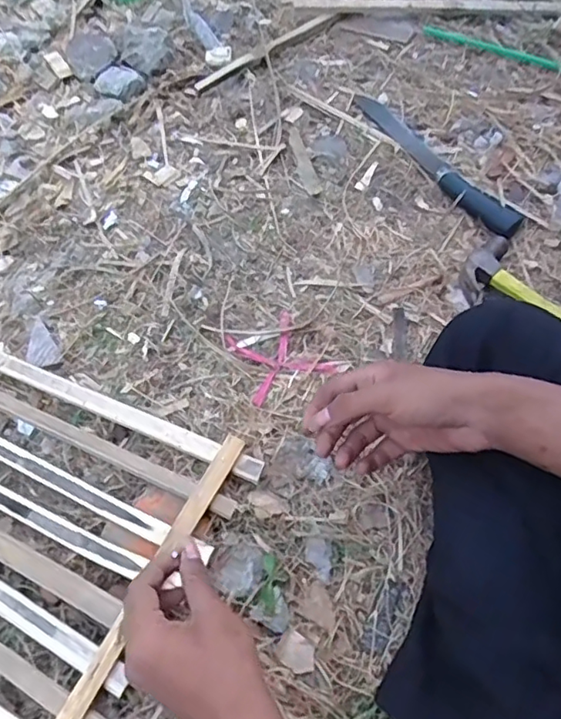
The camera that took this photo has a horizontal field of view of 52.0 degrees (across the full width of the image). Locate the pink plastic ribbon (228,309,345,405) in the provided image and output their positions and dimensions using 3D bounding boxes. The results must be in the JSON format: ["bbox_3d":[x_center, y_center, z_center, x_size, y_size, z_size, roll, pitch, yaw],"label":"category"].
[{"bbox_3d":[0.001,-0.006,0.592,0.093,0.007,0.085,-24,66,-12],"label":"pink plastic ribbon"}]

